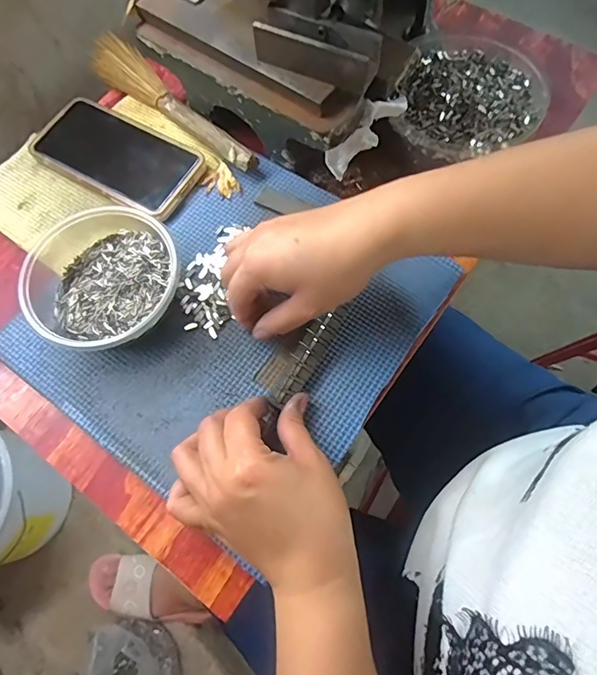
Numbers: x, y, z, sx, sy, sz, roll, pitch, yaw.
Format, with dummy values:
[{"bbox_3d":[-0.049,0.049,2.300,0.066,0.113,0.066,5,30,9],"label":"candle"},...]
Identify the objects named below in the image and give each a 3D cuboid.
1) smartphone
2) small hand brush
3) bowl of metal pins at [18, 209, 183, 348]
[{"bbox_3d":[-0.164,-0.164,0.424,0.157,0.012,0.076,29,72,13],"label":"smartphone"},{"bbox_3d":[-0.121,-0.223,0.441,0.232,0.022,0.040,42,76,16],"label":"small hand brush"},{"bbox_3d":[-0.148,-0.039,0.362,0.118,0.048,0.113,-12,68,-2],"label":"bowl of metal pins"}]

